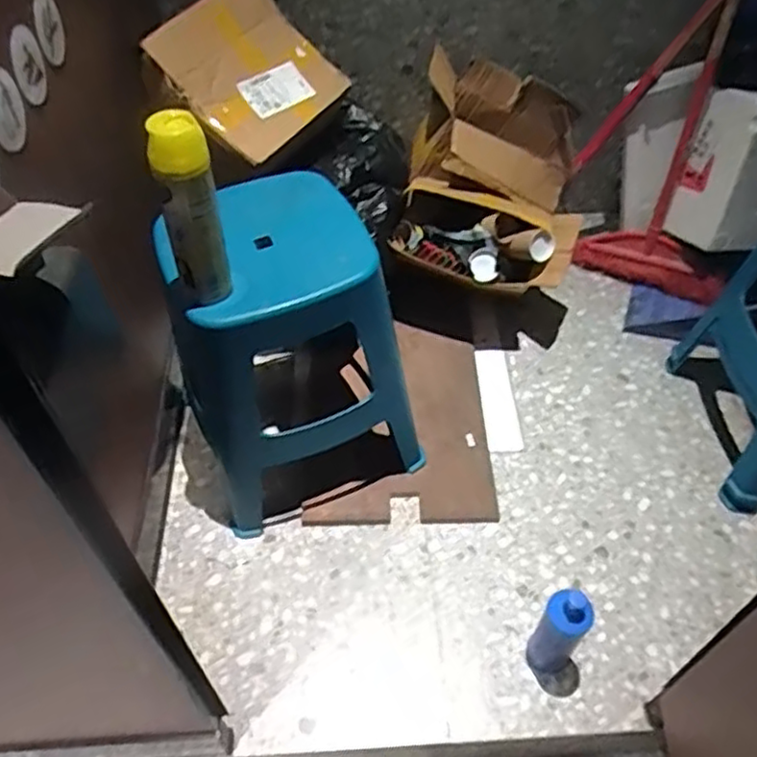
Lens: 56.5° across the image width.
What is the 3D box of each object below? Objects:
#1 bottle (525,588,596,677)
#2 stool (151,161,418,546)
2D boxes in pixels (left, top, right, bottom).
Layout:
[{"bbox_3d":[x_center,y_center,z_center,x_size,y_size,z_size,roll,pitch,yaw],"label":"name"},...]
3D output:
[{"bbox_3d":[0.245,0.357,0.964,0.061,0.193,0.059,0,51,0],"label":"bottle"},{"bbox_3d":[-0.138,-0.028,1.108,0.313,0.486,0.258,-19,53,-14],"label":"stool"}]

